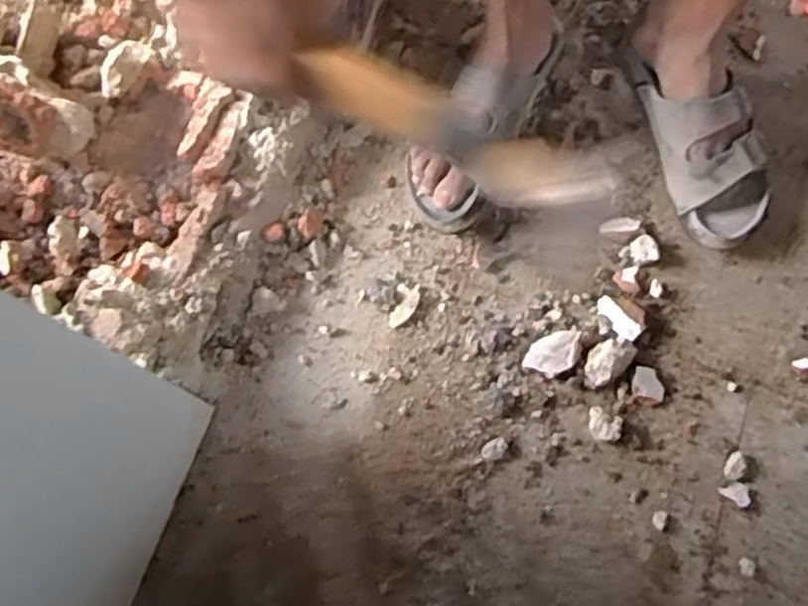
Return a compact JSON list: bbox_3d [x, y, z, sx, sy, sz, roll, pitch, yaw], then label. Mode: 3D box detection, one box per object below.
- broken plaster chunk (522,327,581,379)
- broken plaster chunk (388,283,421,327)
[{"bbox_3d":[0.150,0.049,0.743,0.063,0.012,0.038,-29,78,-8],"label":"broken plaster chunk"},{"bbox_3d":[0.001,0.002,0.757,0.024,0.008,0.047,14,77,2],"label":"broken plaster chunk"}]

